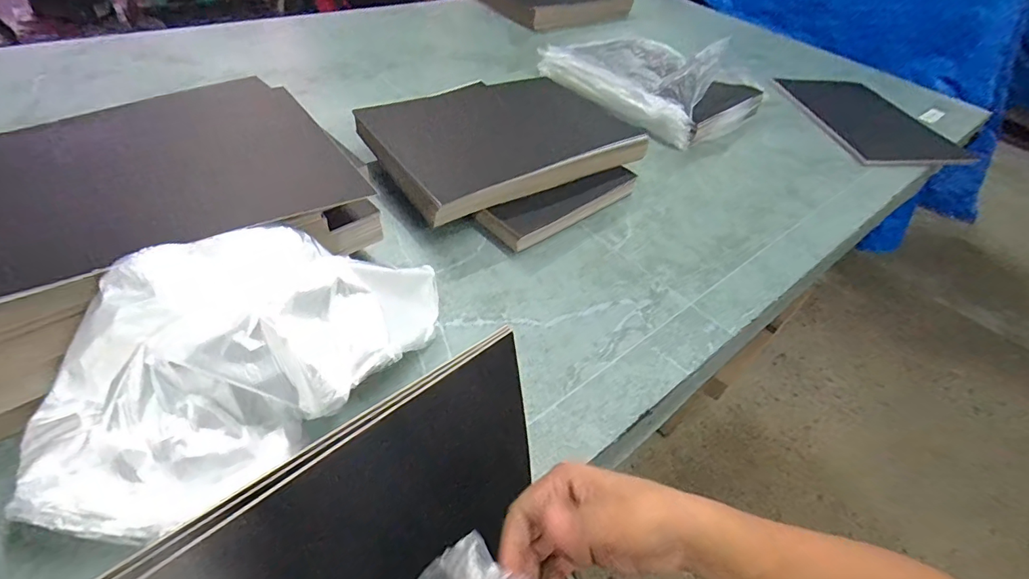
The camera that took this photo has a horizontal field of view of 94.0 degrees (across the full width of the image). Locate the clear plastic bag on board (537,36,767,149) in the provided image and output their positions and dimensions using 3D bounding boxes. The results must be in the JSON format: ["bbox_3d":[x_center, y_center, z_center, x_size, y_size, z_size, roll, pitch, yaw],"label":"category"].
[{"bbox_3d":[0.262,-0.414,0.924,0.277,0.109,0.371,-21,52,-26],"label":"clear plastic bag on board"}]

